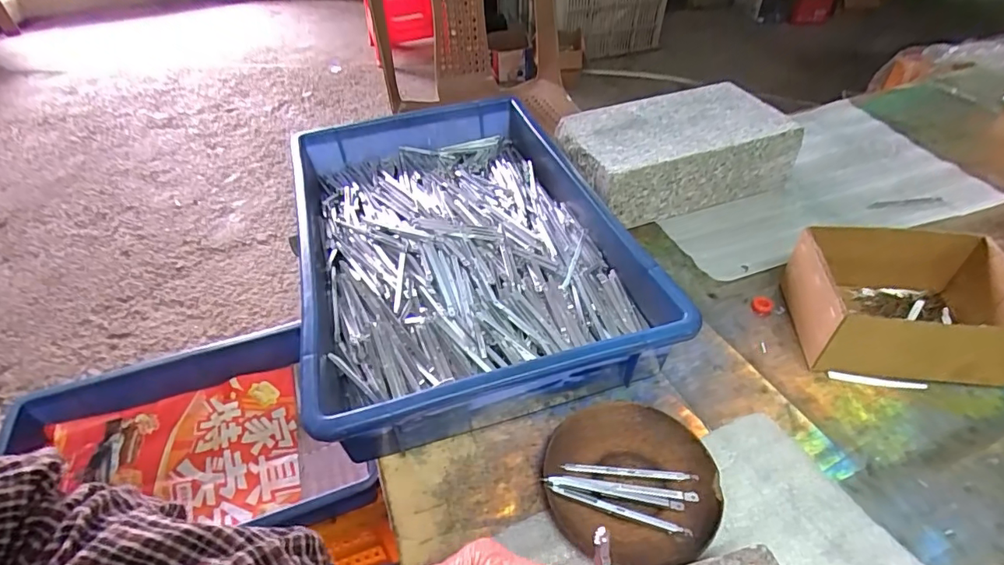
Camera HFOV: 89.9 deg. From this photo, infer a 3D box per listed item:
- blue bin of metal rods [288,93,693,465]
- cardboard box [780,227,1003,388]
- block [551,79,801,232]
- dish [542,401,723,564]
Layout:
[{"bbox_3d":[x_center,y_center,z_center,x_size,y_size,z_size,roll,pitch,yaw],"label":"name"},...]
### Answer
[{"bbox_3d":[-0.045,-0.048,0.497,0.275,0.076,0.405,-13,46,-11],"label":"blue bin of metal rods"},{"bbox_3d":[0.341,0.017,0.424,0.167,0.066,0.117,3,45,5],"label":"cardboard box"},{"bbox_3d":[0.202,-0.156,0.603,0.250,0.081,0.137,-15,46,-13],"label":"block"},{"bbox_3d":[0.088,0.137,0.349,0.111,0.017,0.111,-1,45,1],"label":"dish"}]

